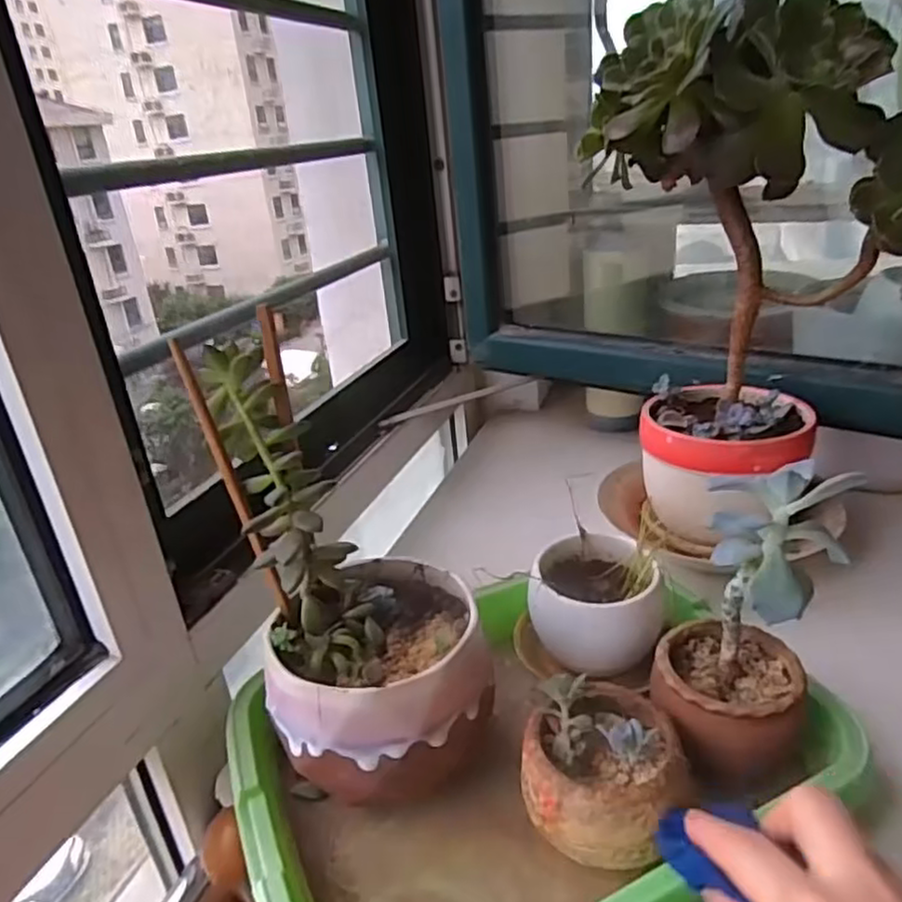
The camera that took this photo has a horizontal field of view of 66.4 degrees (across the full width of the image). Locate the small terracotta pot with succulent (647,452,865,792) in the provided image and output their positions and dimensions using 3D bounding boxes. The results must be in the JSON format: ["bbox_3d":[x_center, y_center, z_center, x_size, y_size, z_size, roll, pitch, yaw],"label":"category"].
[{"bbox_3d":[0.156,0.088,0.369,0.080,0.176,0.082,4,27,21],"label":"small terracotta pot with succulent"}]

